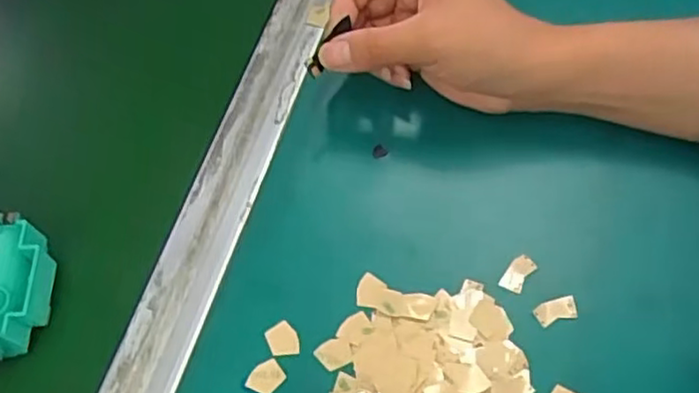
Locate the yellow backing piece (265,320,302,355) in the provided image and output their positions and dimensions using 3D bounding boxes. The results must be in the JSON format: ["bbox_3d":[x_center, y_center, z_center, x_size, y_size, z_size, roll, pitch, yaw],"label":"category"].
[{"bbox_3d":[-0.033,0.071,0.335,0.015,0.004,0.018,-32,65,-10],"label":"yellow backing piece"}]

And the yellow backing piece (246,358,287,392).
[{"bbox_3d":[-0.041,0.088,0.327,0.017,0.004,0.015,-40,66,-13],"label":"yellow backing piece"}]

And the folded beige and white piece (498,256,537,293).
[{"bbox_3d":[0.086,0.038,0.340,0.012,0.004,0.020,32,71,19],"label":"folded beige and white piece"}]

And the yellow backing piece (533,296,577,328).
[{"bbox_3d":[0.101,0.056,0.331,0.020,0.004,0.011,-17,63,-2],"label":"yellow backing piece"}]

